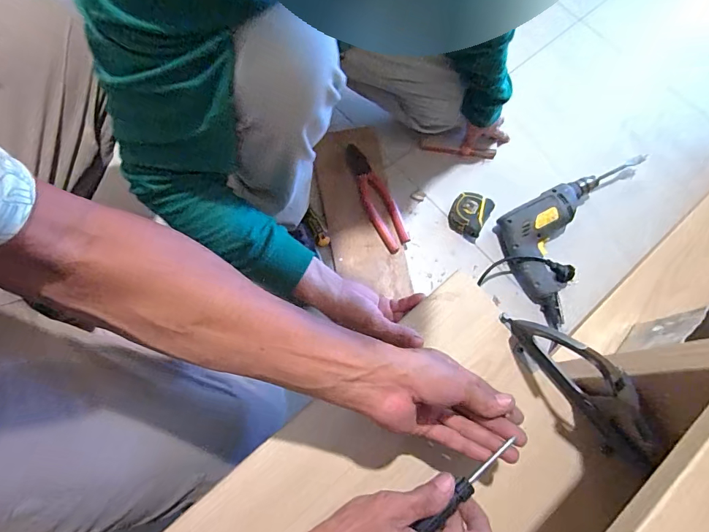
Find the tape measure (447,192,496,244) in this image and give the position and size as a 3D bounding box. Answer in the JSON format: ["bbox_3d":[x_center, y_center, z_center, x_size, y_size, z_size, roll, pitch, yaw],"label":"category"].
[{"bbox_3d":[0.216,-0.097,0.776,0.069,0.045,0.076,28,73,8],"label":"tape measure"}]

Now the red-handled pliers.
[{"bbox_3d":[0.038,-0.129,0.780,0.055,0.026,0.229,-24,74,-9],"label":"red-handled pliers"}]

